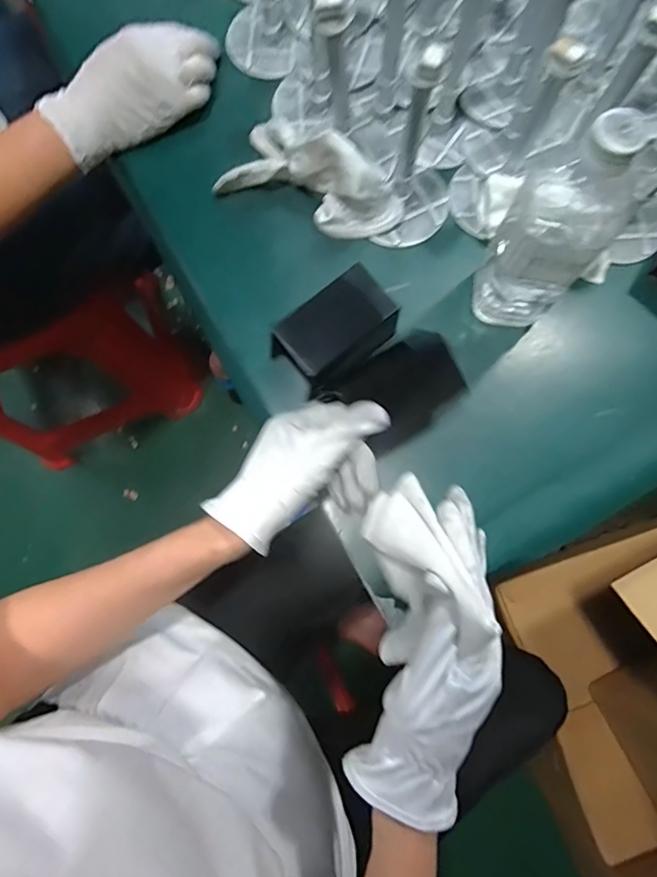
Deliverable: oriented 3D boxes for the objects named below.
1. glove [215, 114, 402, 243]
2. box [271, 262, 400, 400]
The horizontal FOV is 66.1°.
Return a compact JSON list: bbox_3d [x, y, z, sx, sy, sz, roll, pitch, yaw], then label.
[{"bbox_3d":[-0.012,-0.247,0.464,0.174,0.061,0.086,22,80,5],"label":"glove"},{"bbox_3d":[0.006,-0.087,0.434,0.099,0.060,0.062,-41,81,-7],"label":"box"}]

